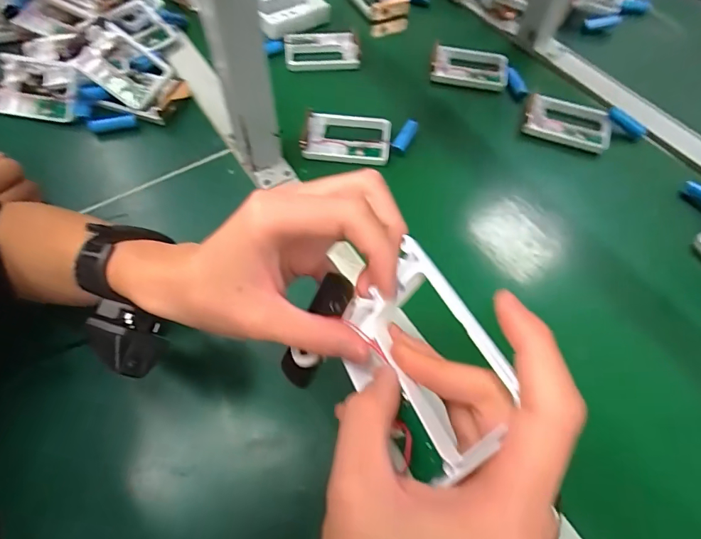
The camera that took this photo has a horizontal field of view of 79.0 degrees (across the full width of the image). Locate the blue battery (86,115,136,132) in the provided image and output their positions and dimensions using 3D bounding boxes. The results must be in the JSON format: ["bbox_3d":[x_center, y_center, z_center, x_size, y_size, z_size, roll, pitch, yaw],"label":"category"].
[{"bbox_3d":[-0.278,-0.171,0.496,0.052,0.016,0.010,-10,60,-6],"label":"blue battery"}]

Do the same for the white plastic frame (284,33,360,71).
[{"bbox_3d":[-0.040,-0.298,0.580,0.098,0.015,0.058,-5,60,-4],"label":"white plastic frame"}]

